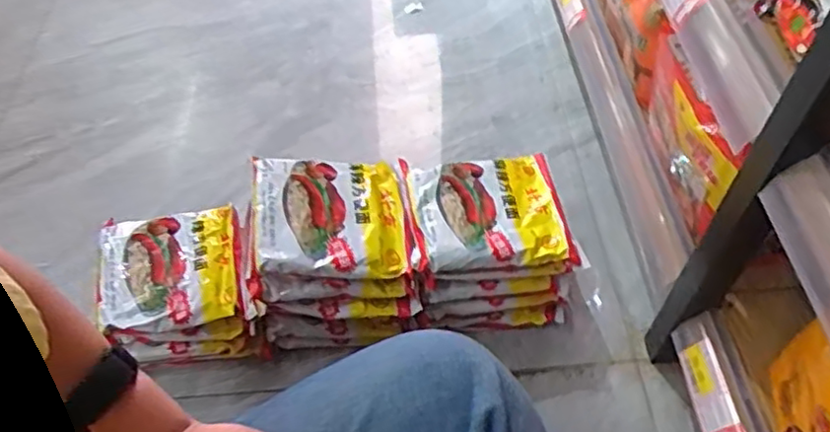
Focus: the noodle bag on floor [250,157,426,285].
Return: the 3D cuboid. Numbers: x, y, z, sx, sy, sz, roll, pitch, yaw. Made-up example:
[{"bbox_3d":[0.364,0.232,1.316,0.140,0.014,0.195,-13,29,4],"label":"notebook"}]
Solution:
[{"bbox_3d":[-0.074,-0.002,0.620,0.145,0.050,0.124,-8,54,-3],"label":"noodle bag on floor"}]

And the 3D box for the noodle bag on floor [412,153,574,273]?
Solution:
[{"bbox_3d":[0.075,-0.012,0.648,0.143,0.035,0.129,-8,54,-3],"label":"noodle bag on floor"}]

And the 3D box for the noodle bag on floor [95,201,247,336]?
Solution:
[{"bbox_3d":[-0.244,0.054,0.658,0.139,0.029,0.120,-9,54,-4],"label":"noodle bag on floor"}]

